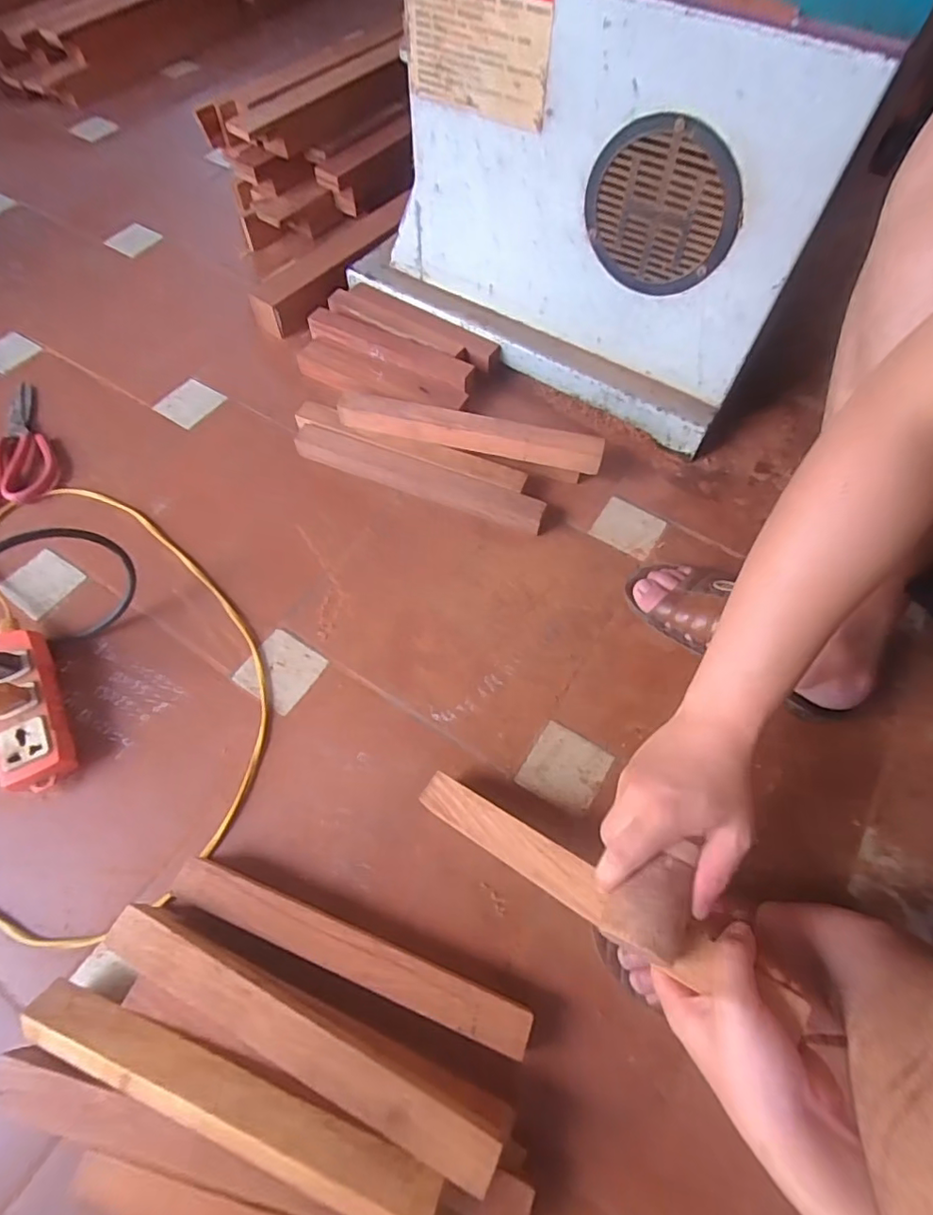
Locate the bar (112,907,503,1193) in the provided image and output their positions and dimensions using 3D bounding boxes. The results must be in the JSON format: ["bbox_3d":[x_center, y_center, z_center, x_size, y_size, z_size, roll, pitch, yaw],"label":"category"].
[{"bbox_3d":[-0.126,0.310,0.410,0.316,0.028,0.033,25,64,11],"label":"bar"}]

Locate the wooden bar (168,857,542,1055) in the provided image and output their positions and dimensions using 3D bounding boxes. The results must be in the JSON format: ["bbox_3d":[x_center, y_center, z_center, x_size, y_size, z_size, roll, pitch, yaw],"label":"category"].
[{"bbox_3d":[-0.096,0.284,0.467,0.309,0.040,0.037,19,62,10],"label":"wooden bar"}]

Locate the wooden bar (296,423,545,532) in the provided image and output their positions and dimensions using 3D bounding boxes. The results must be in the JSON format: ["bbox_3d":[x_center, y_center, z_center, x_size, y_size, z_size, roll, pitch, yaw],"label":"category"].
[{"bbox_3d":[-0.062,-0.164,0.714,0.336,0.036,0.040,21,63,10],"label":"wooden bar"}]

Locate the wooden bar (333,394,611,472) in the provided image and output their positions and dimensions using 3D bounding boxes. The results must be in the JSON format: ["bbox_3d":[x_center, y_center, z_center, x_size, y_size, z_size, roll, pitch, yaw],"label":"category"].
[{"bbox_3d":[0.004,-0.224,0.709,0.329,0.041,0.035,14,62,7],"label":"wooden bar"}]

